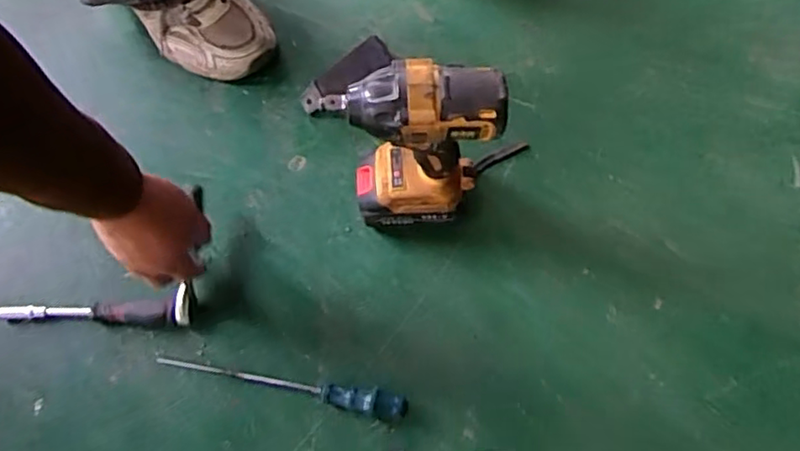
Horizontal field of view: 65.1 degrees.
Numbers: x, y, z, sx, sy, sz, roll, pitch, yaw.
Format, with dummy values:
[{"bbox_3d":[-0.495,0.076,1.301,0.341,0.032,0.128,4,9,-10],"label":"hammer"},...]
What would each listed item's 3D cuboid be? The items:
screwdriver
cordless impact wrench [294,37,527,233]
[{"bbox_3d":[-0.122,0.167,0.643,0.260,0.029,0.027,9,75,2],"label":"screwdriver"},{"bbox_3d":[0.014,-0.063,0.600,0.132,0.251,0.070,-4,75,-1],"label":"cordless impact wrench"}]

